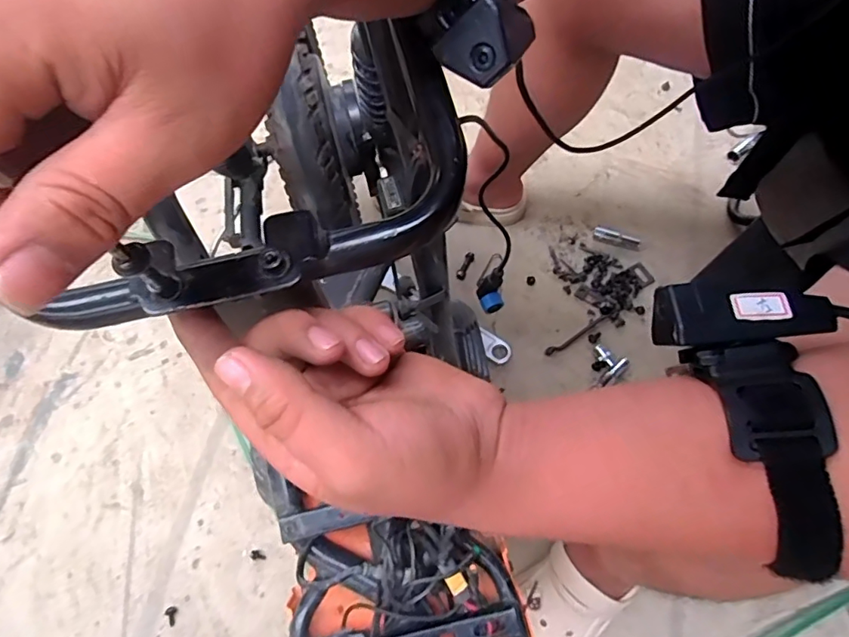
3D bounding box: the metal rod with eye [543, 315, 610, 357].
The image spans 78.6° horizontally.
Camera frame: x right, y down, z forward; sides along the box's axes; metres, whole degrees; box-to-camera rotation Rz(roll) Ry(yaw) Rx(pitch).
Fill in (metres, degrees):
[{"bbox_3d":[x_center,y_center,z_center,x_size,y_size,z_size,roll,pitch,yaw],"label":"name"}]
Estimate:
[{"bbox_3d":[0.249,0.026,0.846,0.126,0.007,0.014,-31,69,-10],"label":"metal rod with eye"}]

